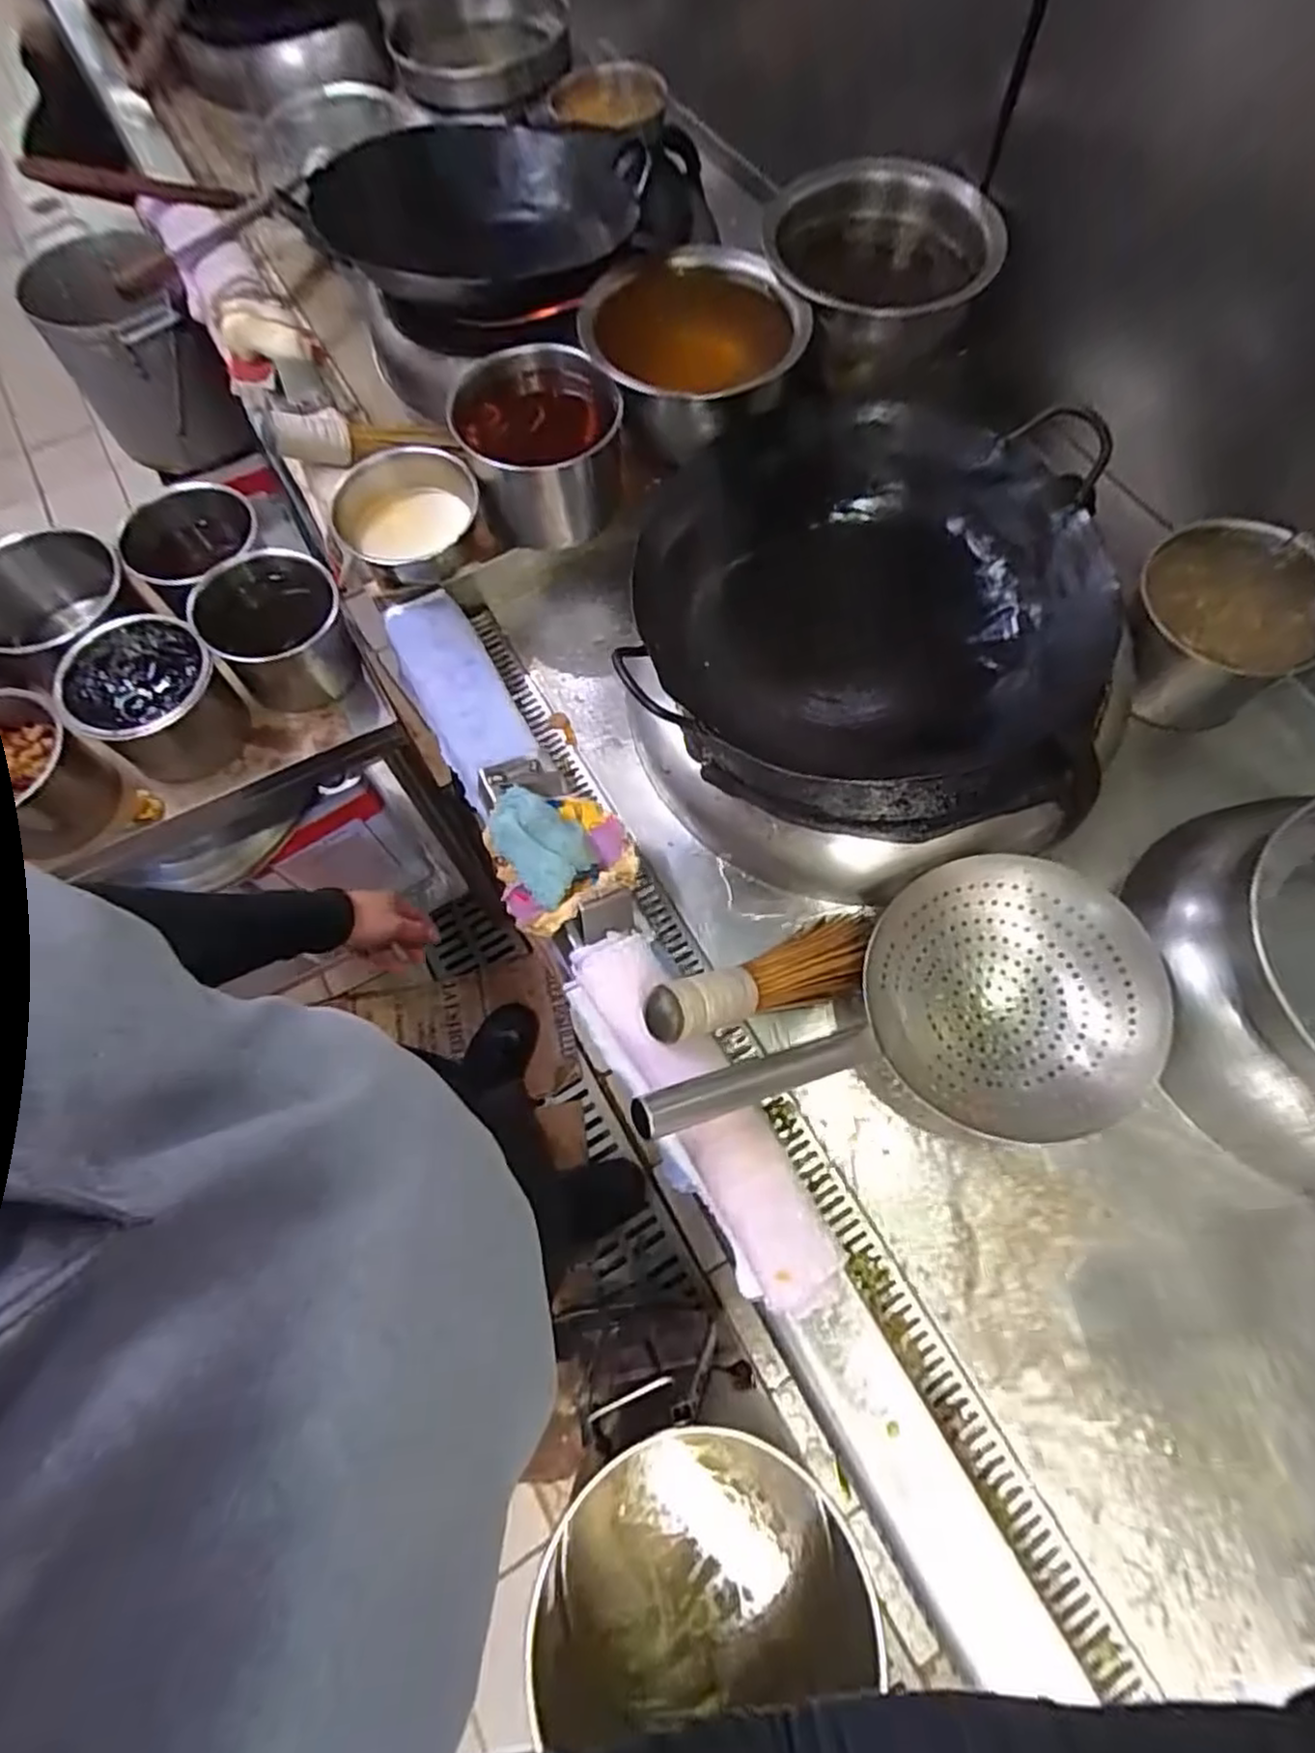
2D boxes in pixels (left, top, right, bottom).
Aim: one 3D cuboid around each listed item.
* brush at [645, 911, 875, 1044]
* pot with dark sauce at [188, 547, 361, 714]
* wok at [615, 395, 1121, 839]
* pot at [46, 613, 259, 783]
[{"bbox_3d":[0.109,0.096,0.663,0.281,0.050,0.076,-13,65,-37],"label":"brush"},{"bbox_3d":[-0.441,-0.282,0.847,0.150,0.136,0.142,0,69,1],"label":"pot with dark sauce"},{"bbox_3d":[0.209,-0.267,0.706,0.424,0.125,0.399,9,69,5],"label":"wok"},{"bbox_3d":[-0.566,-0.201,0.801,0.147,0.113,0.156,0,69,1],"label":"pot"}]

